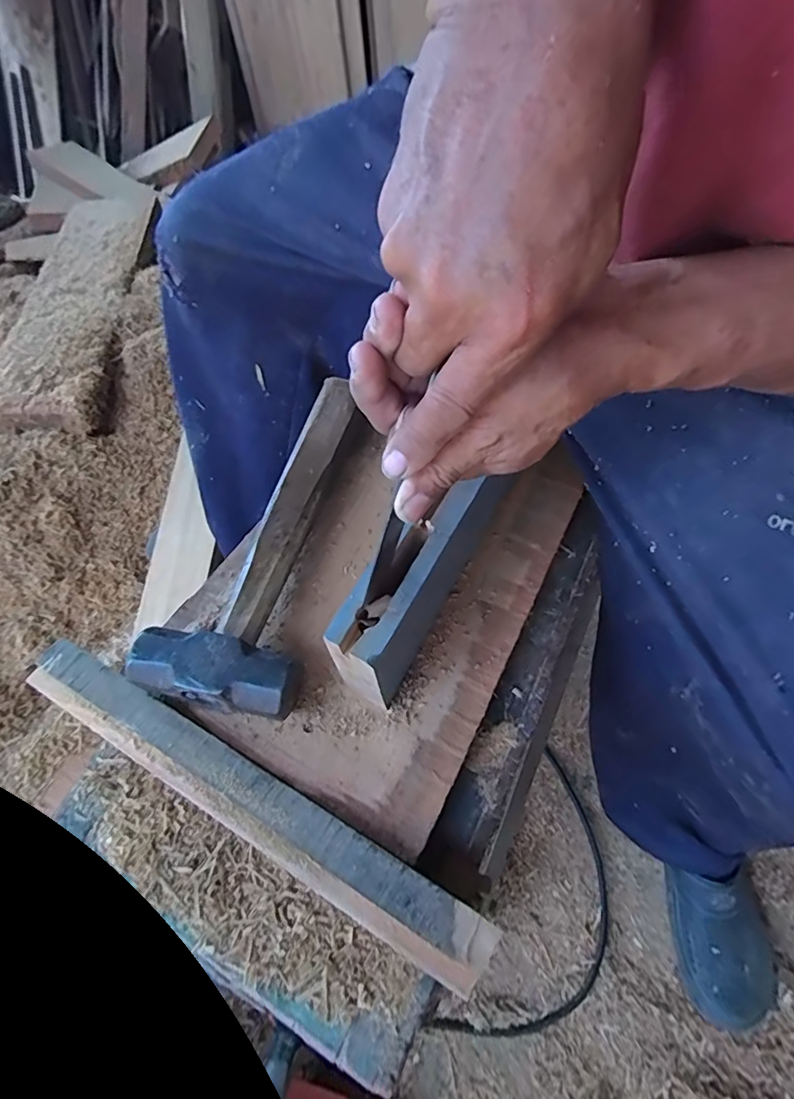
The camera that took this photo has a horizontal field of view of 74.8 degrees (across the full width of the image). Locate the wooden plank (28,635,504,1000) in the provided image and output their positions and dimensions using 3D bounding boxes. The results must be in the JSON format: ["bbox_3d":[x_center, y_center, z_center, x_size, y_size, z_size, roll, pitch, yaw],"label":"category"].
[{"bbox_3d":[-0.099,0.144,0.314,0.326,0.022,0.036,24,62,19],"label":"wooden plank"}]

